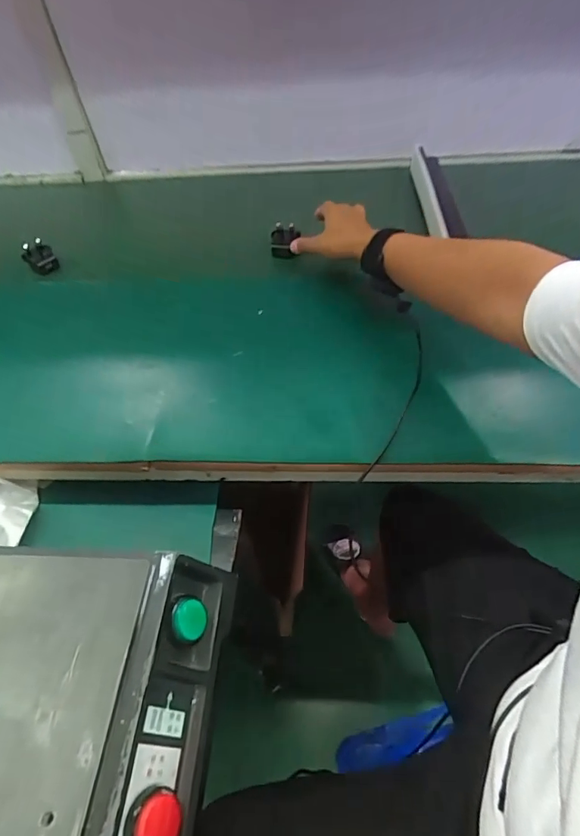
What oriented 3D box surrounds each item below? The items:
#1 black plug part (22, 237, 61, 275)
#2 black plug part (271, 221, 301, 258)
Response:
[{"bbox_3d":[-0.424,-0.273,0.764,0.046,0.042,0.052,-28,54,-18],"label":"black plug part"},{"bbox_3d":[-0.008,-0.278,0.714,0.044,0.042,0.043,-5,50,0],"label":"black plug part"}]

